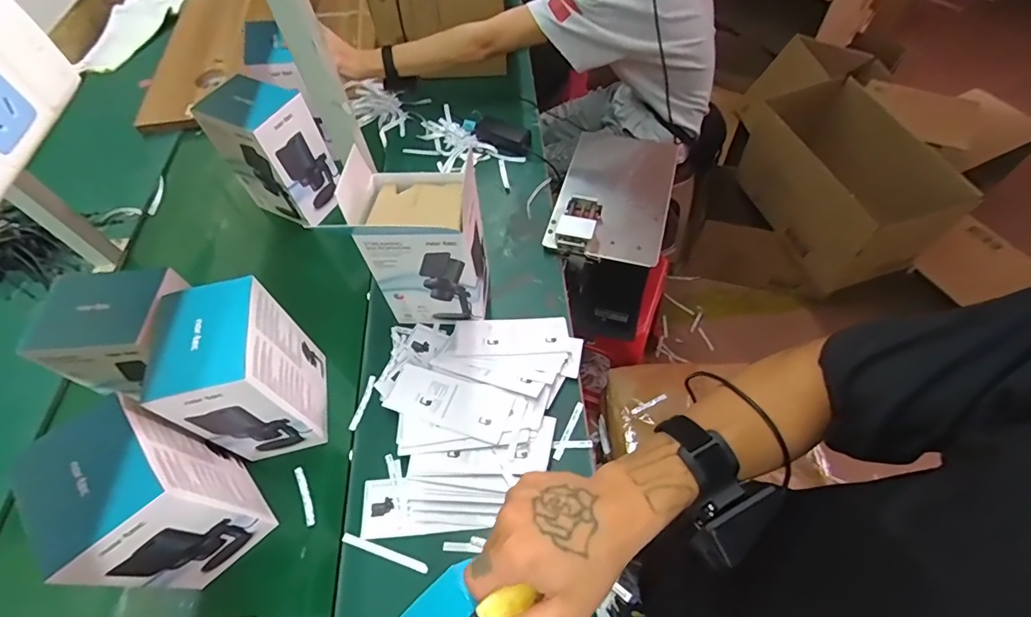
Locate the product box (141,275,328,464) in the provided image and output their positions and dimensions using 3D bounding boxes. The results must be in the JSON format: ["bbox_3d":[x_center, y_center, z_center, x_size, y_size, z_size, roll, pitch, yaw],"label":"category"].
[{"bbox_3d":[-0.358,0.092,0.640,0.122,0.232,0.157,-12,57,-4],"label":"product box"}]

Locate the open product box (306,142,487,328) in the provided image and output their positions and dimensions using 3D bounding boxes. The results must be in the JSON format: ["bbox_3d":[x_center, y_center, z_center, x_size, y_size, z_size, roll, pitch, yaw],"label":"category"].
[{"bbox_3d":[-0.131,-0.097,0.711,0.152,0.271,0.119,2,57,5],"label":"open product box"}]

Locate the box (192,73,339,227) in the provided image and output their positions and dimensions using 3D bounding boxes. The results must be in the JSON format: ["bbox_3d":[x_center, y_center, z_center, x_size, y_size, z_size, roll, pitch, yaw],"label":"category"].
[{"bbox_3d":[-0.445,-0.292,0.881,0.161,0.216,0.119,23,61,18],"label":"box"}]

